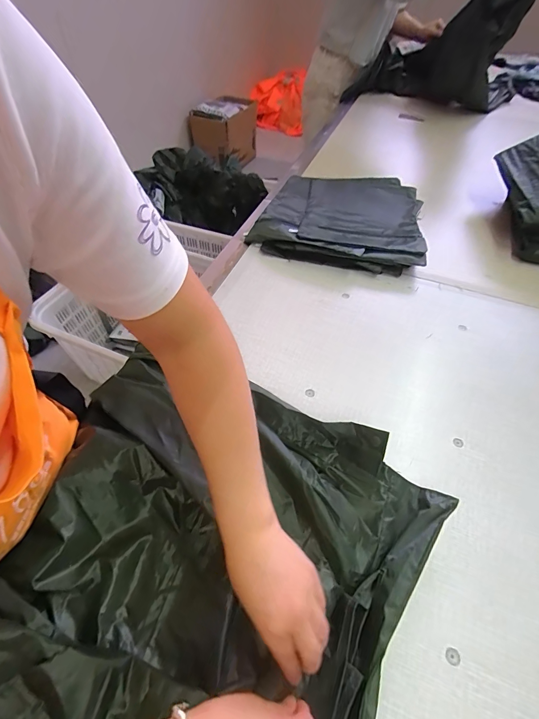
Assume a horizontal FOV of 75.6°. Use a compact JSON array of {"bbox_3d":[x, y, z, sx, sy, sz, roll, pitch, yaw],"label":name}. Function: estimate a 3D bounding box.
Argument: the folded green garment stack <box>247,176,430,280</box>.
[{"bbox_3d":[0.176,-0.354,0.821,0.356,0.038,0.369,14,52,8],"label":"folded green garment stack"}]

